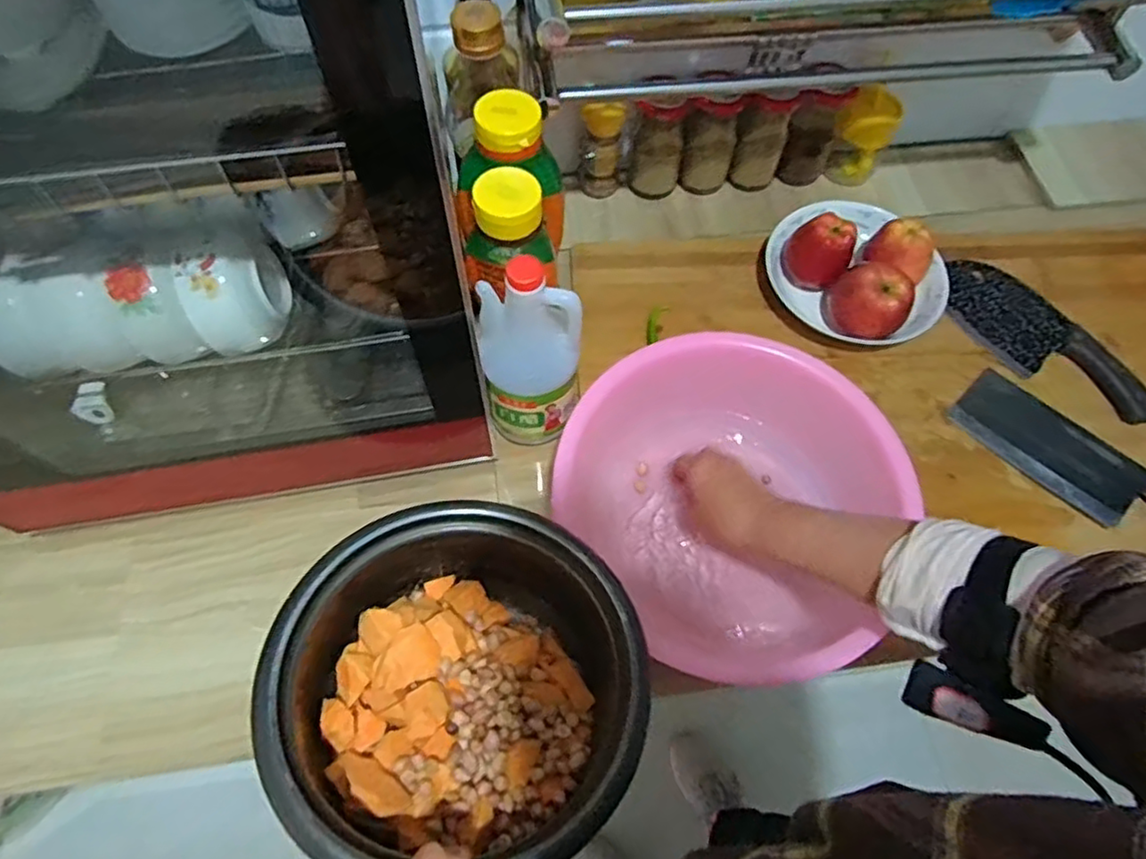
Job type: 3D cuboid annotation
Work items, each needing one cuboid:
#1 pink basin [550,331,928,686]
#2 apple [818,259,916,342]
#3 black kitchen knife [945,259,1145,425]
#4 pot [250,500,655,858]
[{"bbox_3d":[0.132,0.058,0.549,0.248,0.094,0.282,-36,71,-16],"label":"pink basin"},{"bbox_3d":[0.294,-0.125,0.661,0.079,0.071,0.065,32,68,13],"label":"apple"},{"bbox_3d":[0.484,-0.094,0.680,0.094,0.018,0.232,-29,69,-14],"label":"black kitchen knife"},{"bbox_3d":[-0.070,0.167,0.452,0.224,0.132,0.216,1,65,-1],"label":"pot"}]

